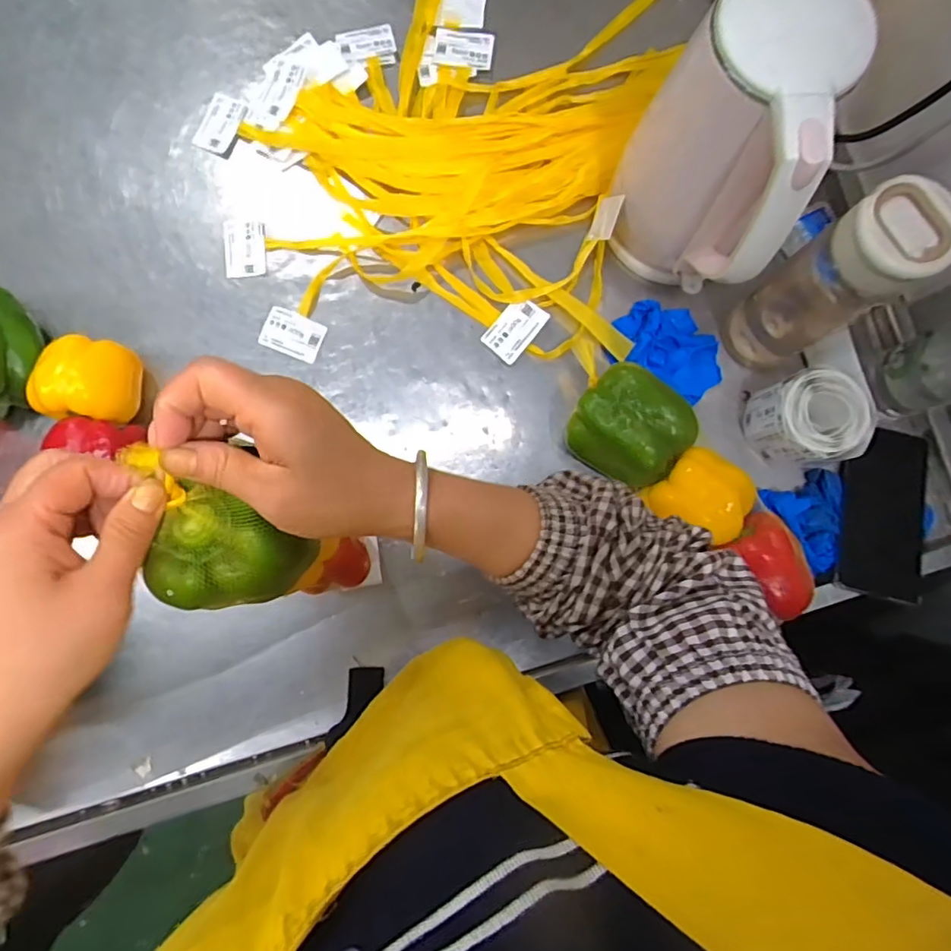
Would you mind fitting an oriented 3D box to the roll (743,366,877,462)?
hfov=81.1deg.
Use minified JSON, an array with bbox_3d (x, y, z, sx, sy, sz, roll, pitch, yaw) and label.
[{"bbox_3d":[0.311,-0.051,0.526,0.089,0.063,0.088,-9,84,-3],"label":"roll"}]

